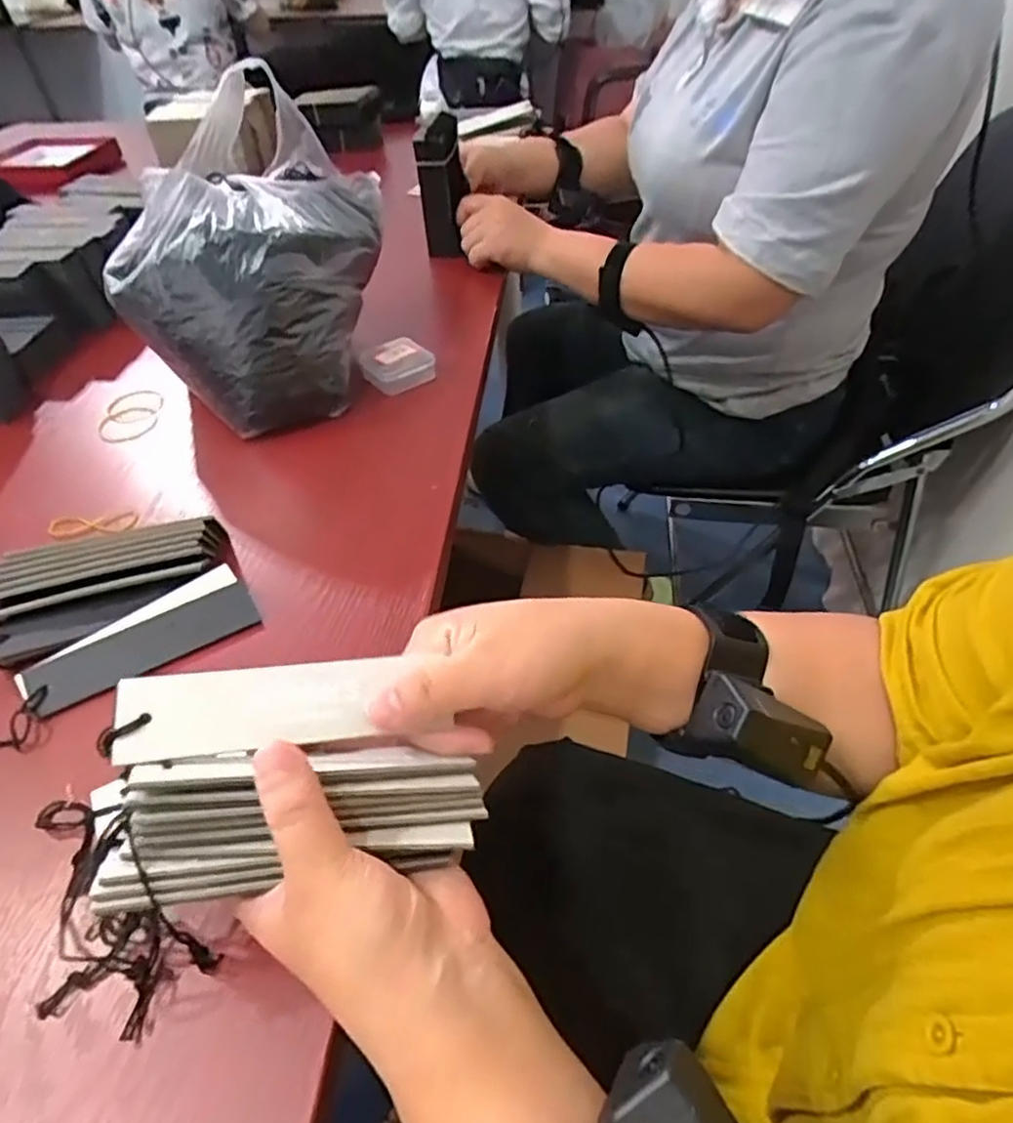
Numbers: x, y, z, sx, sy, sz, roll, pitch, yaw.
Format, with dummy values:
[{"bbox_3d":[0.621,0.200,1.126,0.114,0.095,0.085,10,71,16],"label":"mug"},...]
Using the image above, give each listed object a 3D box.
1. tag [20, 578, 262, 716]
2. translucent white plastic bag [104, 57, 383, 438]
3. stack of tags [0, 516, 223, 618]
[{"bbox_3d":[-0.209,0.050,0.384,0.123,0.005,0.033,-27,64,-22],"label":"tag"},{"bbox_3d":[-0.213,-0.269,0.579,0.183,0.154,0.306,2,46,4],"label":"translucent white plastic bag"},{"bbox_3d":[-0.253,0.005,0.417,0.135,0.022,0.043,-12,46,-9],"label":"stack of tags"}]

